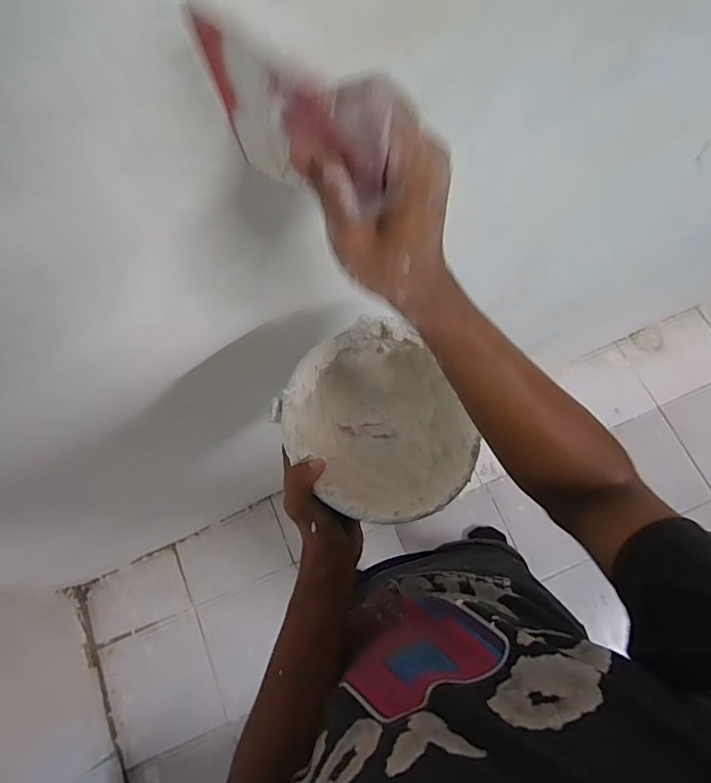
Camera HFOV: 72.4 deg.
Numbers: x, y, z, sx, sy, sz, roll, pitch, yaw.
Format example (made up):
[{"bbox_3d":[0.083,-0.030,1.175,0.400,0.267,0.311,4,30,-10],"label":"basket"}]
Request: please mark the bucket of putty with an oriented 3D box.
[{"bbox_3d":[0.022,0.035,0.476,0.157,0.084,0.180,-35,80,-9],"label":"bucket of putty"}]

